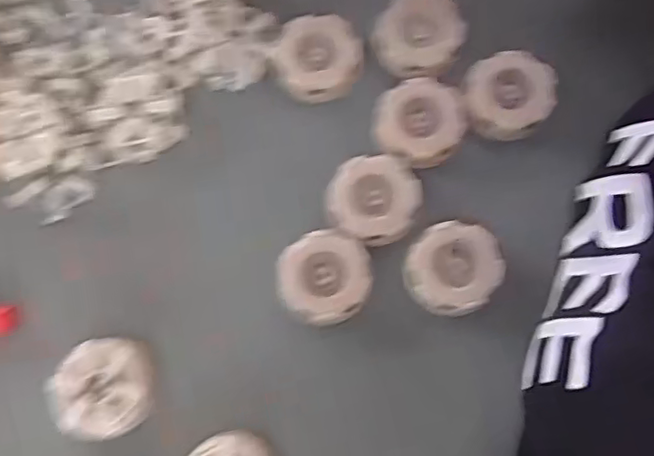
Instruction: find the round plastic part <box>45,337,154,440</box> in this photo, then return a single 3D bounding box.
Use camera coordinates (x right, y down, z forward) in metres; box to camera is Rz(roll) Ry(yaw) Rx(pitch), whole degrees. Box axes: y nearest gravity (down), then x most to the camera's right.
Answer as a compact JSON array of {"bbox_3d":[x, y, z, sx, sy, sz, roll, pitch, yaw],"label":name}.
[{"bbox_3d":[-0.151,0.109,0.435,0.065,0.027,0.063,0,76,0],"label":"round plastic part"}]

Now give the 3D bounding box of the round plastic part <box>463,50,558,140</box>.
[{"bbox_3d":[0.132,-0.098,0.468,0.063,0.021,0.059,0,76,0],"label":"round plastic part"}]

